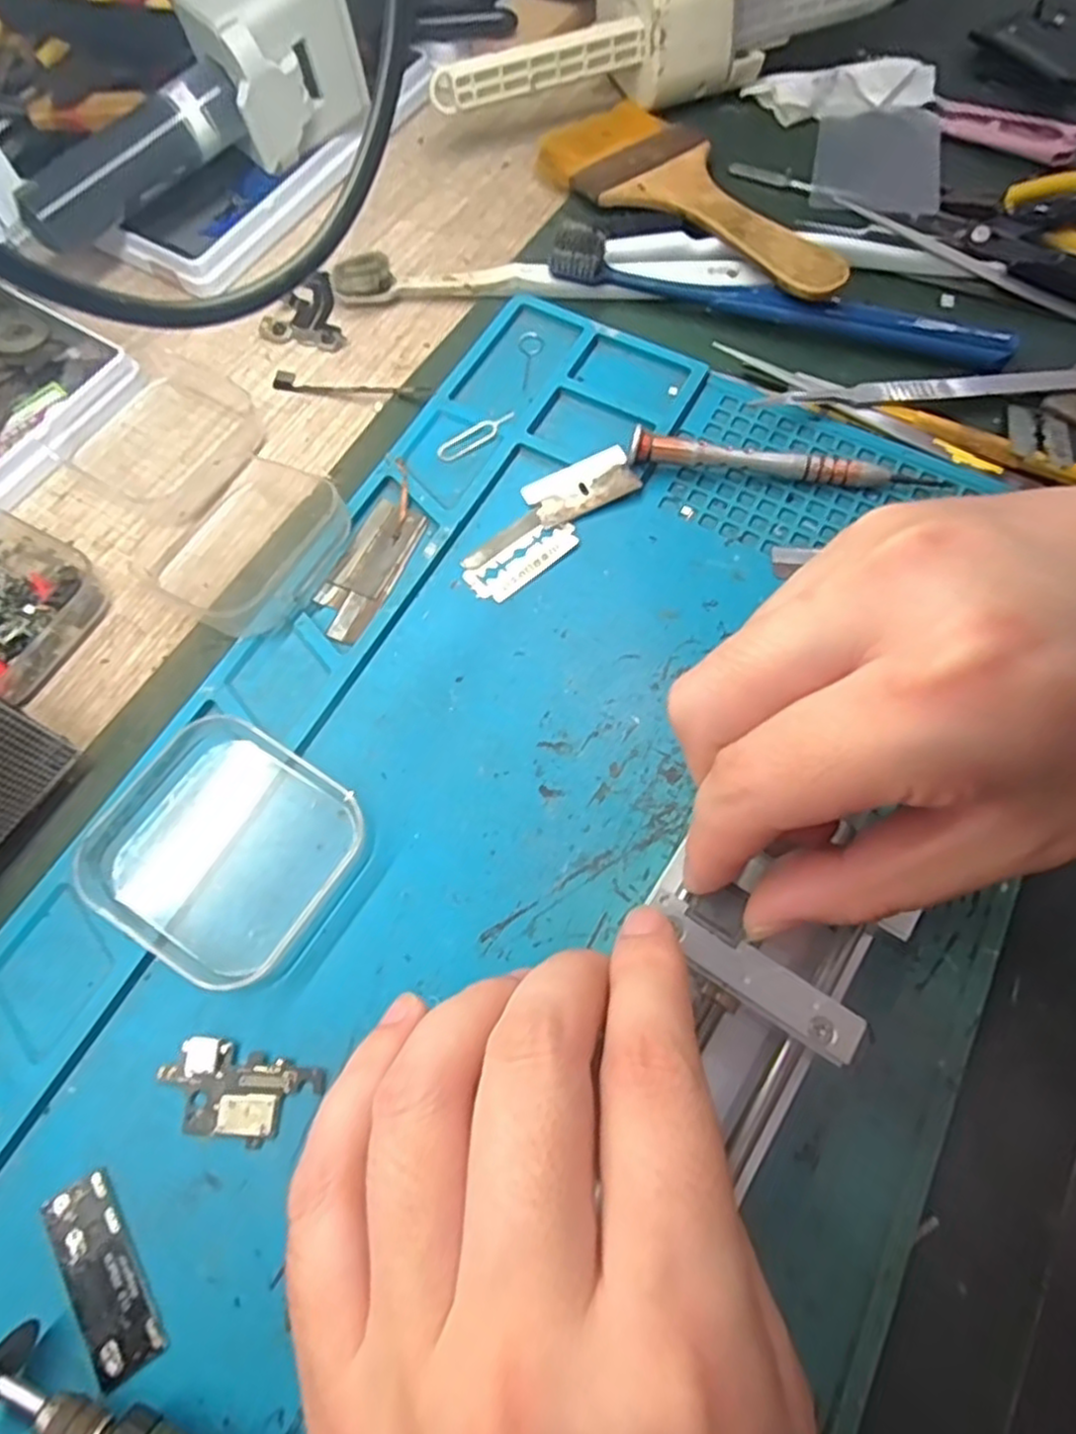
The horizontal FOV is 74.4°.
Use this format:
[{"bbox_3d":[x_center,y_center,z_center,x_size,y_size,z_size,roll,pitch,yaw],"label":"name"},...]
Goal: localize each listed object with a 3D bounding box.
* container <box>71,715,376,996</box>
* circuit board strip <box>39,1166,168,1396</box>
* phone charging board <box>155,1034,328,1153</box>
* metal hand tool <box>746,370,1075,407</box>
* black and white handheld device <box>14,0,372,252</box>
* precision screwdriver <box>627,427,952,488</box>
[{"bbox_3d":[-0.088,0.038,0.203,0.064,0.021,0.064,30,72,12],"label":"container"},{"bbox_3d":[-0.105,0.135,0.171,0.016,0.004,0.044,-31,71,-11],"label":"circuit board strip"},{"bbox_3d":[-0.079,0.099,0.186,0.041,0.004,0.022,12,69,5],"label":"phone charging board"},{"bbox_3d":[0.148,-0.125,0.271,0.123,0.008,0.015,-6,69,-2],"label":"metal hand tool"},{"bbox_3d":[-0.138,-0.241,0.290,0.062,0.071,0.148,28,72,11],"label":"black and white handheld device"},{"bbox_3d":[0.090,-0.091,0.256,0.114,0.014,0.008,6,69,3],"label":"precision screwdriver"}]

